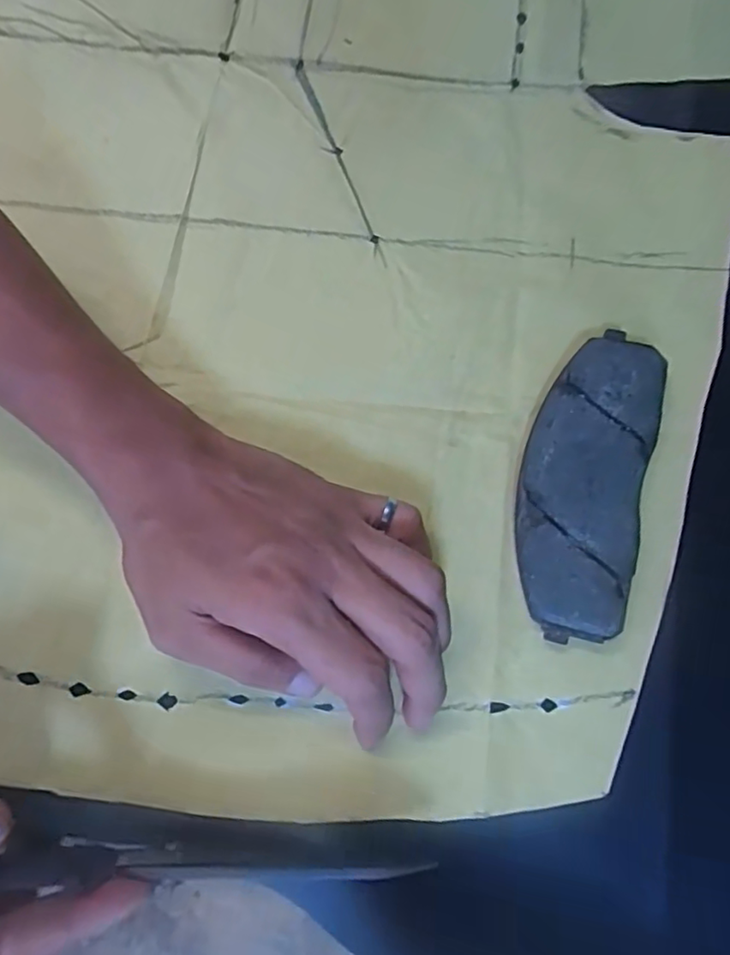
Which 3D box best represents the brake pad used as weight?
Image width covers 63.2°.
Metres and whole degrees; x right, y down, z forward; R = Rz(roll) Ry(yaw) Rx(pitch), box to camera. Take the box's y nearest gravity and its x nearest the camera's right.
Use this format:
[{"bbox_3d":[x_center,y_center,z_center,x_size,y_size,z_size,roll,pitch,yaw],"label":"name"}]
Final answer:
[{"bbox_3d":[0.100,0.000,0.272,0.052,0.015,0.141,16,77,5],"label":"brake pad used as weight"}]

